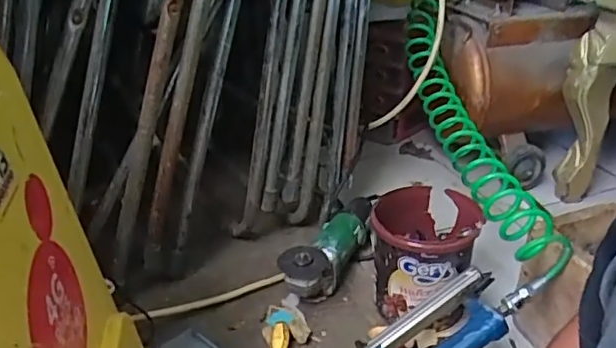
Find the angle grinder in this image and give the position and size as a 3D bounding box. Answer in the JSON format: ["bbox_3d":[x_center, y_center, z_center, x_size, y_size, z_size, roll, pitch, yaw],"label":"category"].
[{"bbox_3d":[0.040,0.109,0.897,0.068,0.085,0.259,14,32,24],"label":"angle grinder"}]

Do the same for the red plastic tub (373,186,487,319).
[{"bbox_3d":[0.159,0.123,0.797,0.139,0.156,0.135,-14,31,-25],"label":"red plastic tub"}]

